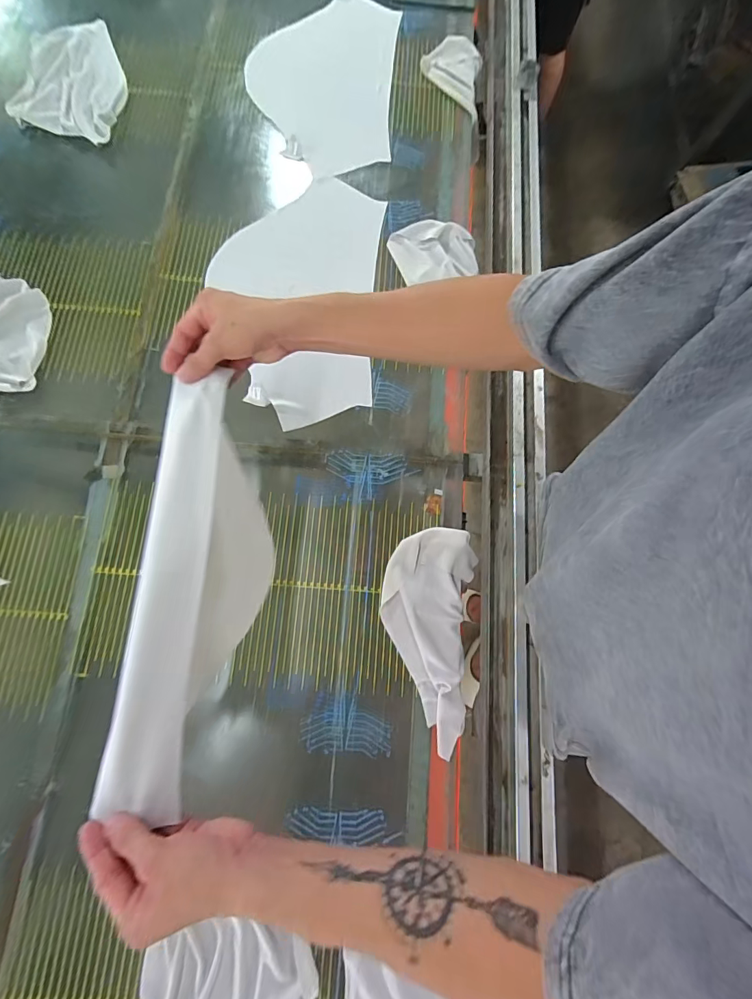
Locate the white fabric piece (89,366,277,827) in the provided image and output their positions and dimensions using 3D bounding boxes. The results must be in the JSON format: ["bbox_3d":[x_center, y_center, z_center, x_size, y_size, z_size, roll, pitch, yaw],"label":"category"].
[{"bbox_3d":[-0.193,0.096,0.499,0.076,0.224,0.400,4,78,0],"label":"white fabric piece"}]

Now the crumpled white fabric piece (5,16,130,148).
[{"bbox_3d":[-0.580,-0.819,0.807,0.204,0.013,0.283,5,78,0],"label":"crumpled white fabric piece"}]

